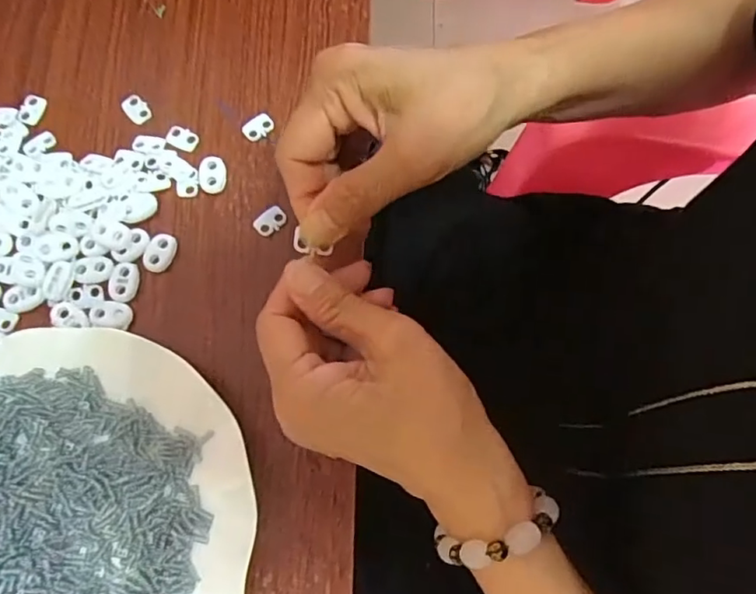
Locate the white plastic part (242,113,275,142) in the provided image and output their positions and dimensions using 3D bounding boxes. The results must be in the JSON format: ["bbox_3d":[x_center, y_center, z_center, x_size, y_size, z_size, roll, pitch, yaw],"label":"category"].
[{"bbox_3d":[-0.074,-0.104,0.346,0.019,0.005,0.013,-29,79,-10],"label":"white plastic part"}]

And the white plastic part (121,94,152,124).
[{"bbox_3d":[-0.148,-0.115,0.345,0.013,0.004,0.018,-39,81,-11],"label":"white plastic part"}]

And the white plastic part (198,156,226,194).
[{"bbox_3d":[-0.099,-0.073,0.335,0.016,0.005,0.021,-4,76,-4],"label":"white plastic part"}]

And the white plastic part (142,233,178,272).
[{"bbox_3d":[-0.125,-0.026,0.322,0.015,0.005,0.023,18,76,1],"label":"white plastic part"}]

